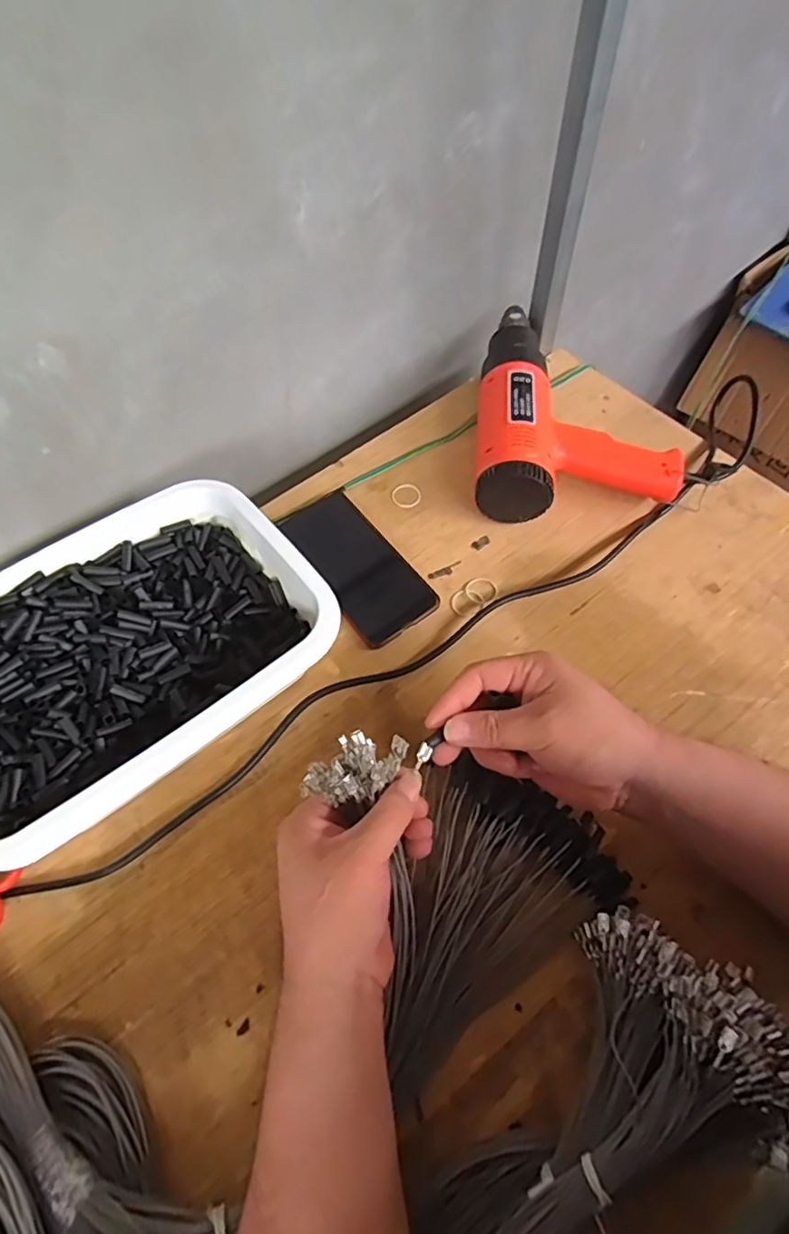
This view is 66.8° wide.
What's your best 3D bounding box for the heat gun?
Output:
[{"bbox_3d":[0.178,-0.218,0.609,0.187,0.073,0.271,2,59,4],"label":"heat gun"}]

